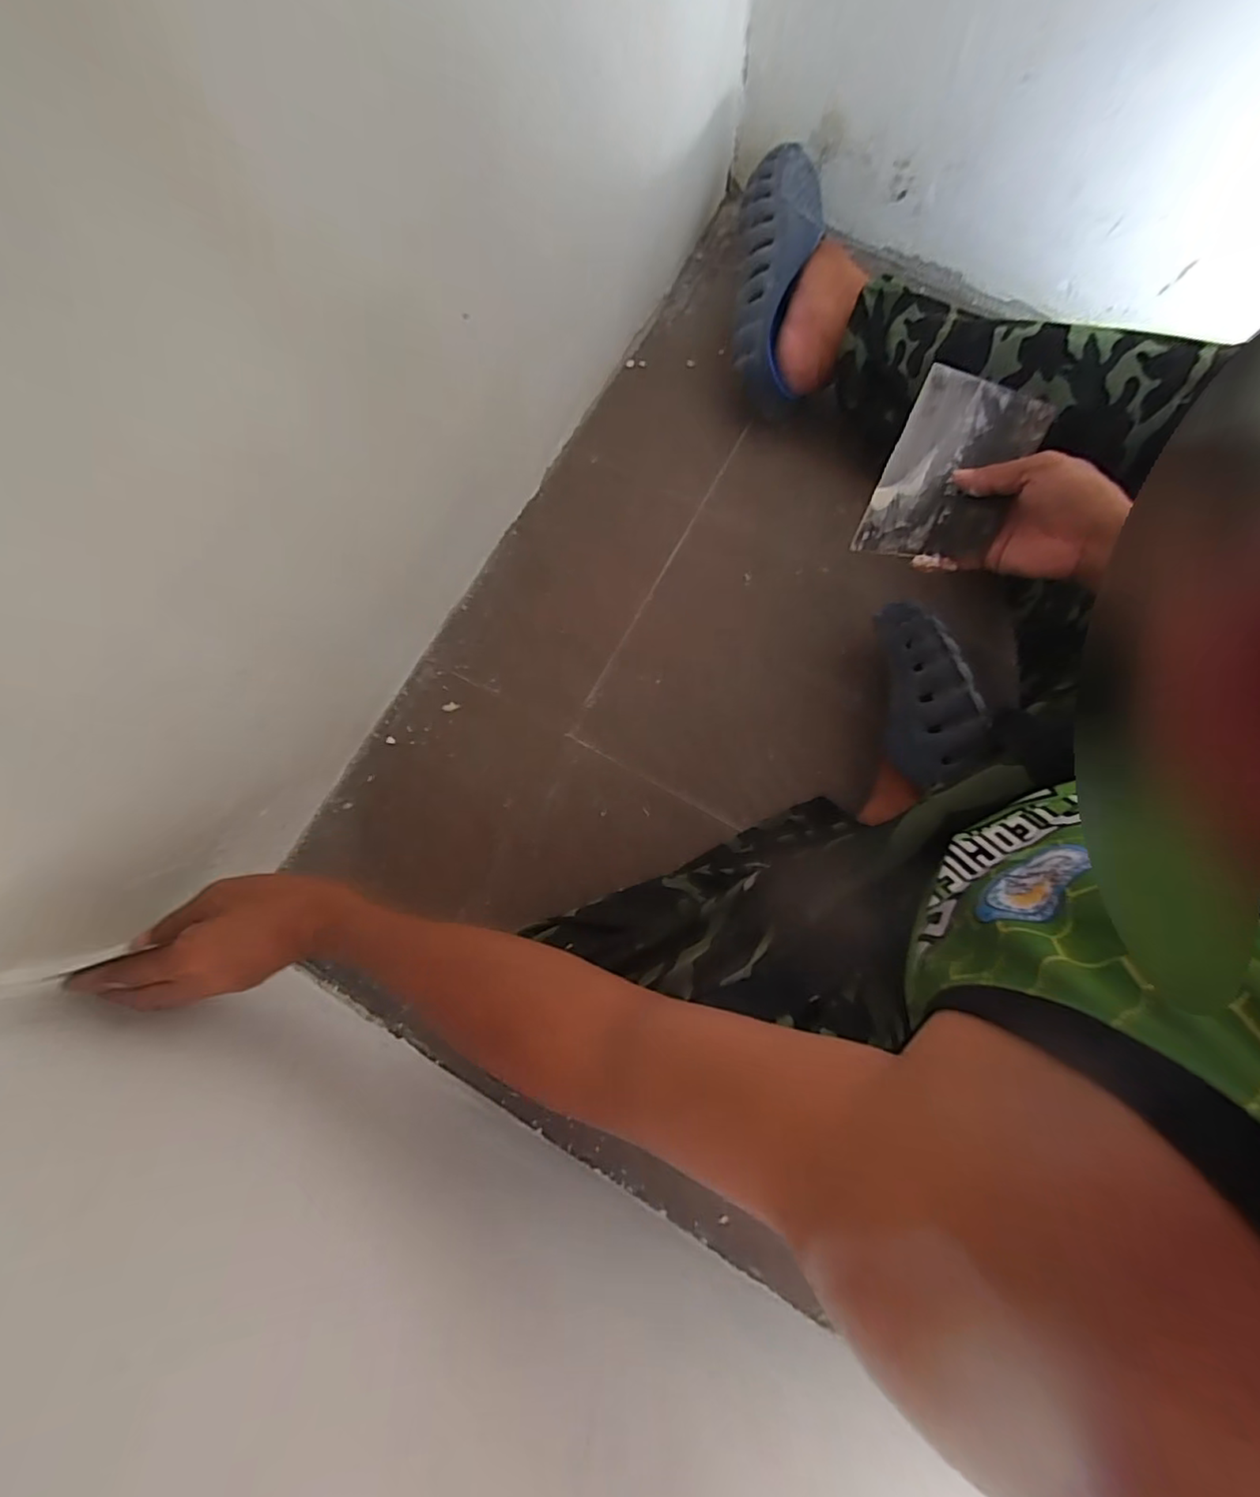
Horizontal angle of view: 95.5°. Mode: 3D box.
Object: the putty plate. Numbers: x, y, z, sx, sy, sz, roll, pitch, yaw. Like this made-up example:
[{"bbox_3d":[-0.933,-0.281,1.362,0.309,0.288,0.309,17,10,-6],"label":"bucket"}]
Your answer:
[{"bbox_3d":[0.263,-0.227,0.470,0.100,0.011,0.146,27,104,24],"label":"putty plate"}]

